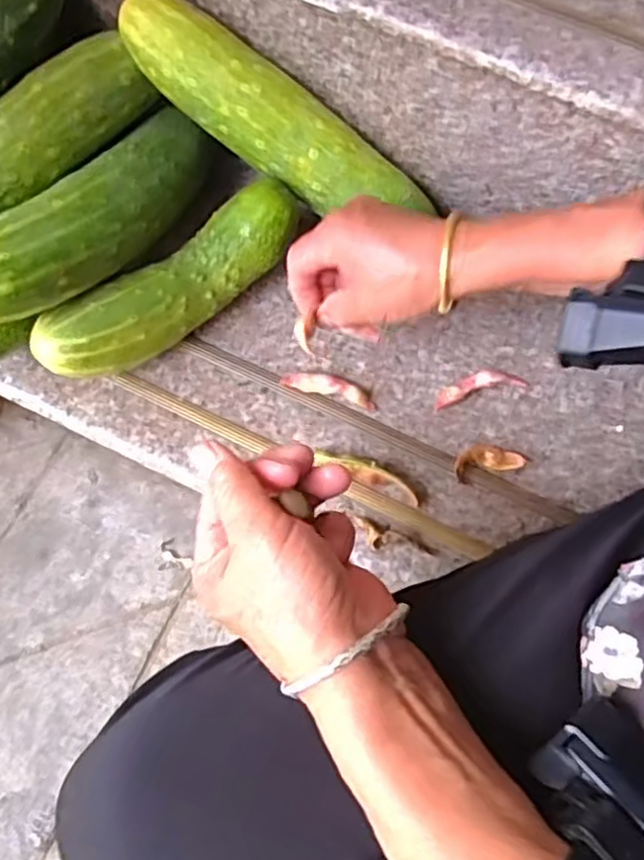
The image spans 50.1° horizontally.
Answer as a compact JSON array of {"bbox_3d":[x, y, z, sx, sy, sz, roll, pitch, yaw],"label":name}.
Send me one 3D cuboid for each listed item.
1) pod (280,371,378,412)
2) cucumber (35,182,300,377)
[{"bbox_3d":[0.006,-0.031,0.506,0.070,0.013,0.018,13,71,3],"label":"pod"},{"bbox_3d":[-0.103,-0.095,0.491,0.197,0.078,0.047,-37,77,-12],"label":"cucumber"}]

